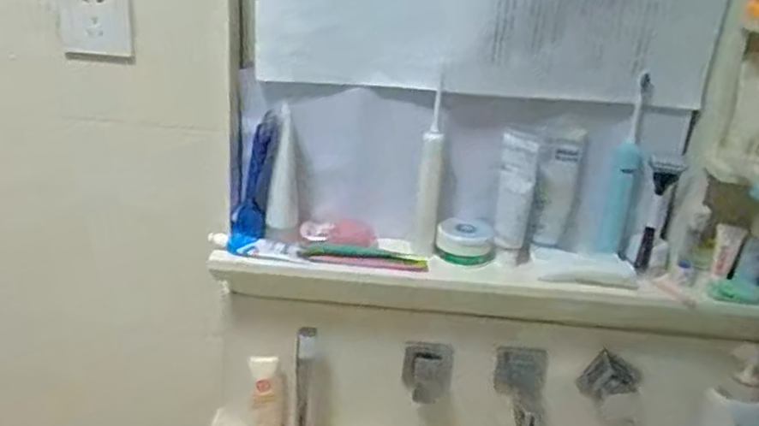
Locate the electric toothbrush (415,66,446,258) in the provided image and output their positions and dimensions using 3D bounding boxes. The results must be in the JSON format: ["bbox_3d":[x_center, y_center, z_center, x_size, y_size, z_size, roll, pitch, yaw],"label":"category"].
[{"bbox_3d":[0.062,-0.051,0.788,0.028,0.209,0.025,6,22,3],"label":"electric toothbrush"}]

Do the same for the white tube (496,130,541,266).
[{"bbox_3d":[0.157,-0.017,0.785,0.043,0.147,0.032,8,22,9],"label":"white tube"}]

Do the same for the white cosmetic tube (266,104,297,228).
[{"bbox_3d":[-0.113,-0.053,0.799,0.034,0.139,0.034,1,22,-10],"label":"white cosmetic tube"}]

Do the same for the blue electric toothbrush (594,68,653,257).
[{"bbox_3d":[0.283,-0.053,0.788,0.034,0.201,0.033,12,23,18],"label":"blue electric toothbrush"}]

